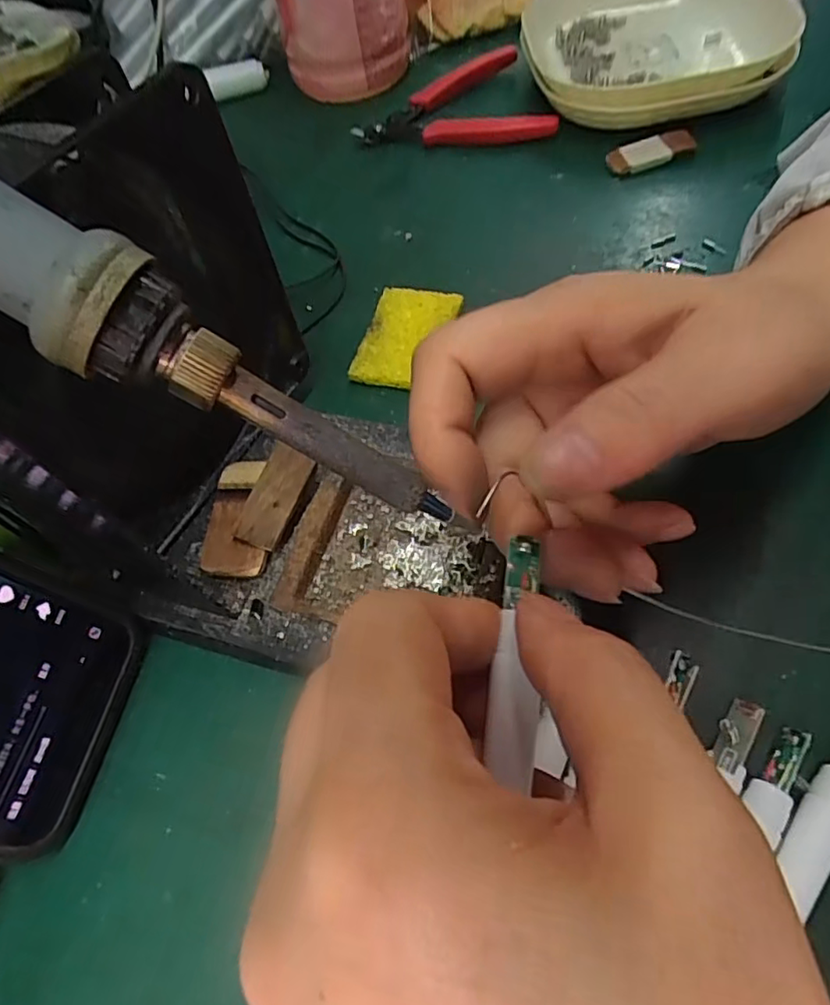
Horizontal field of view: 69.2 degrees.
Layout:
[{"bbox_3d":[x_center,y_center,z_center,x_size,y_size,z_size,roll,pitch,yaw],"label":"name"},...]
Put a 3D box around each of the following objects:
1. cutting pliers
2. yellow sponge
[{"bbox_3d":[0.027,-0.244,0.363,0.114,0.017,0.083,5,60,11],"label":"cutting pliers"},{"bbox_3d":[-0.004,-0.075,0.275,0.036,0.011,0.055,12,61,15],"label":"yellow sponge"}]

